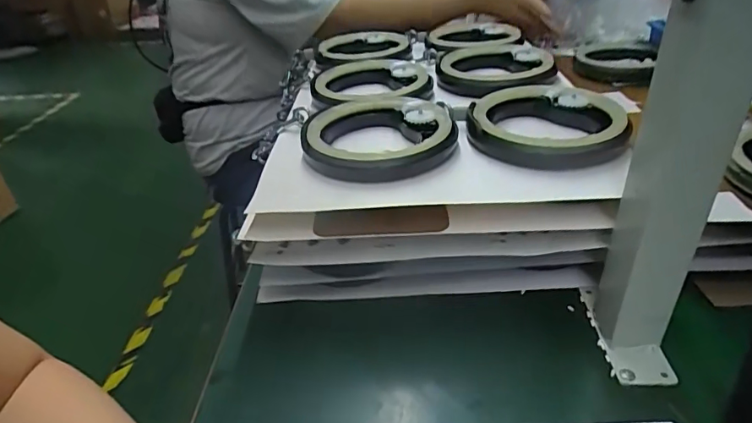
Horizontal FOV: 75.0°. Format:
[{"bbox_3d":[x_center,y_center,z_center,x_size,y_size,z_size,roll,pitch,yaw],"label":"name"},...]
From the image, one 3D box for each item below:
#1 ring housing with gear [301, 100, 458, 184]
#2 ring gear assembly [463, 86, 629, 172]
[{"bbox_3d":[0.003,-0.066,0.423,0.127,0.027,0.119,-2,31,1],"label":"ring housing with gear"},{"bbox_3d":[0.142,-0.075,0.419,0.122,0.032,0.121,5,32,12],"label":"ring gear assembly"}]

